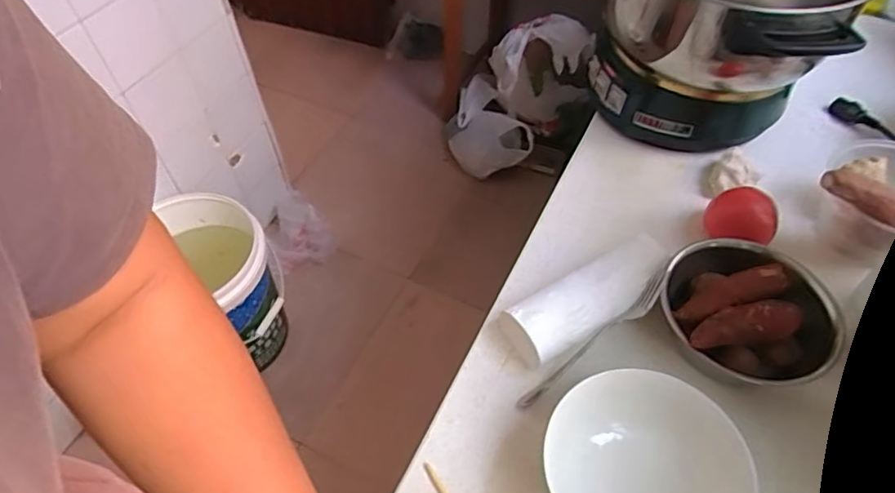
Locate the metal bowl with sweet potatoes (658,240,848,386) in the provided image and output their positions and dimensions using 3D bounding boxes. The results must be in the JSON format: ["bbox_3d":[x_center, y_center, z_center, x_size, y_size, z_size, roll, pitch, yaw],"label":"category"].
[{"bbox_3d":[0.273,0.067,0.540,0.143,0.071,0.153,-27,56,-20],"label":"metal bowl with sweet potatoes"}]

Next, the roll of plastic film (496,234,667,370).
[{"bbox_3d":[0.143,0.052,0.568,0.179,0.049,0.065,-27,56,-20],"label":"roll of plastic film"}]

